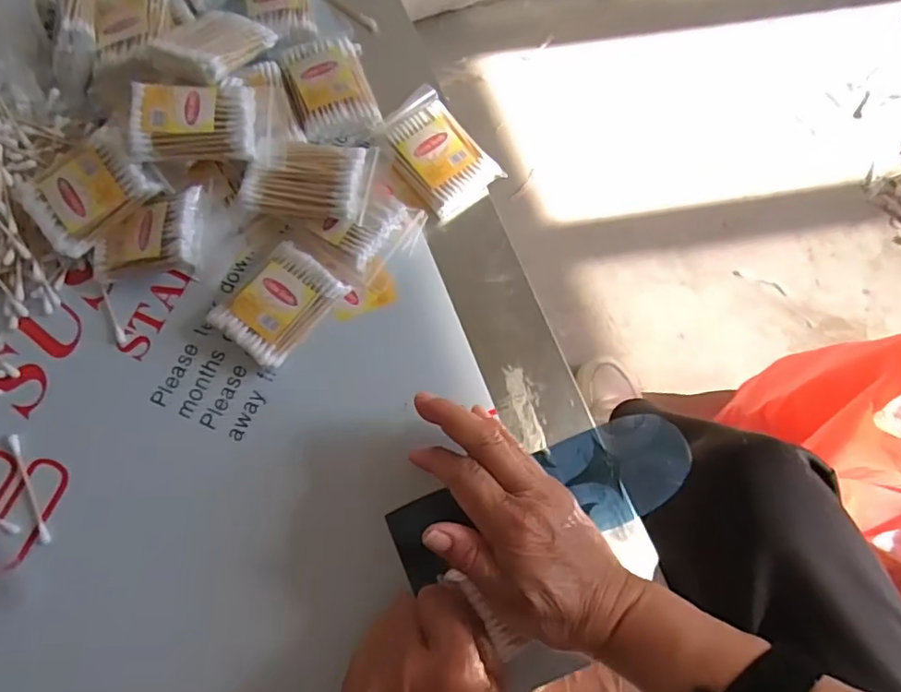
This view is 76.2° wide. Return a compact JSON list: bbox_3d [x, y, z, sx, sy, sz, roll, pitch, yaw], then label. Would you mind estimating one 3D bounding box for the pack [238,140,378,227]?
[{"bbox_3d":[-0.094,-0.112,0.390,0.078,0.030,0.060,6,74,2],"label":"pack"}]

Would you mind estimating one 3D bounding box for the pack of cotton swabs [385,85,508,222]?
[{"bbox_3d":[-0.011,-0.142,0.419,0.060,0.013,0.093,-38,77,-10],"label":"pack of cotton swabs"}]

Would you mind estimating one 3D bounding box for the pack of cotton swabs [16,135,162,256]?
[{"bbox_3d":[-0.239,-0.103,0.377,0.077,0.024,0.056,-35,76,-9],"label":"pack of cotton swabs"}]

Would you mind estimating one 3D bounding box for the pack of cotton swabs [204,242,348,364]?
[{"bbox_3d":[-0.113,-0.028,0.383,0.054,0.017,0.076,38,78,11],"label":"pack of cotton swabs"}]

